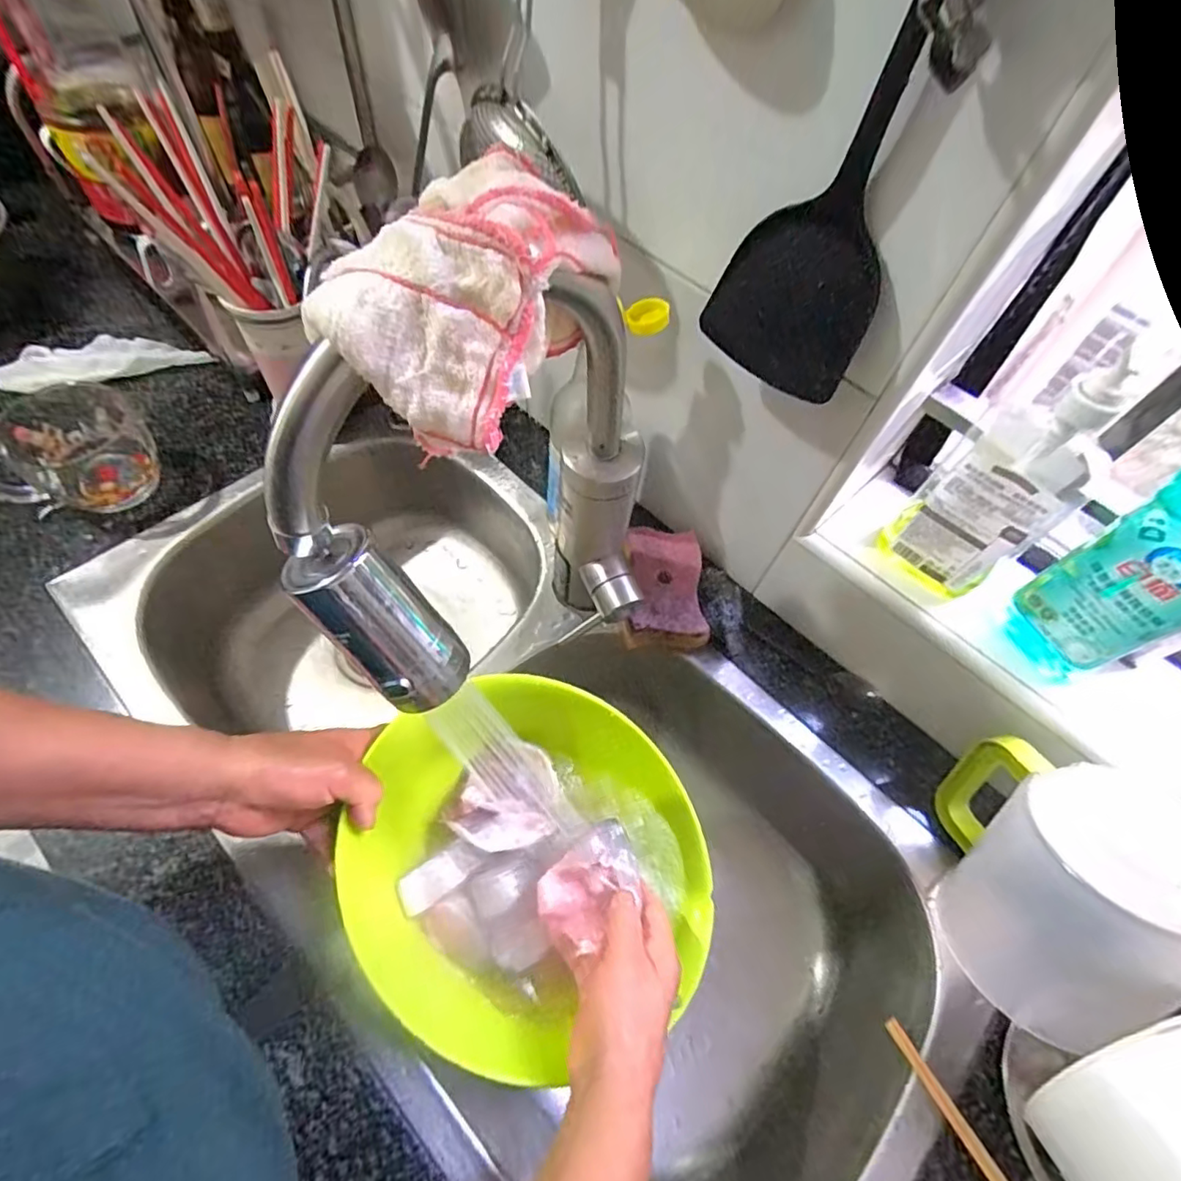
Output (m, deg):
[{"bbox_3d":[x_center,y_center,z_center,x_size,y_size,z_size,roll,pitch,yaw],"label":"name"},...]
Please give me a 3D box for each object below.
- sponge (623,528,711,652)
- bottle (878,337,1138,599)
[{"bbox_3d":[0.067,0.000,0.549,0.069,0.051,0.112,2,60,-4],"label":"sponge"},{"bbox_3d":[0.284,-0.071,0.401,0.060,0.191,0.075,-34,69,-21],"label":"bottle"}]

